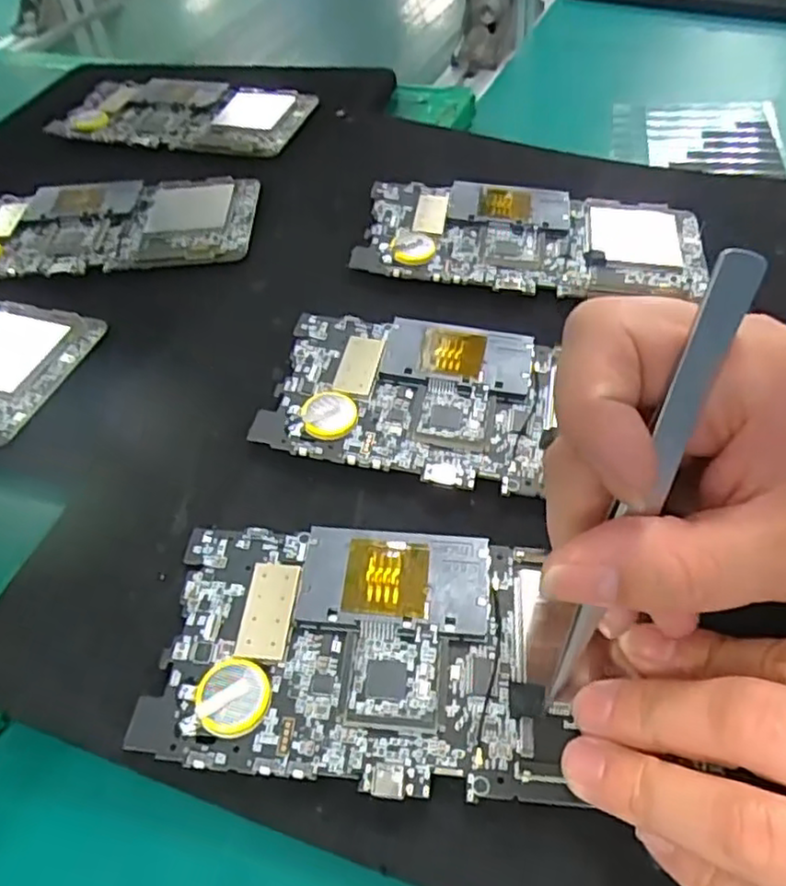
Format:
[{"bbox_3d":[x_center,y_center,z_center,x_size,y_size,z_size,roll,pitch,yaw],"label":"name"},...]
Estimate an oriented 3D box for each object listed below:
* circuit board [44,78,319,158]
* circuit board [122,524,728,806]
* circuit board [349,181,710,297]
[{"bbox_3d":[-0.127,-0.200,0.407,0.146,0.011,0.071,13,54,12],"label":"circuit board"},{"bbox_3d":[-0.008,0.058,0.197,0.116,0.005,0.072,4,52,5],"label":"circuit board"},{"bbox_3d":[0.064,-0.095,0.311,0.152,0.009,0.070,6,52,7],"label":"circuit board"}]

